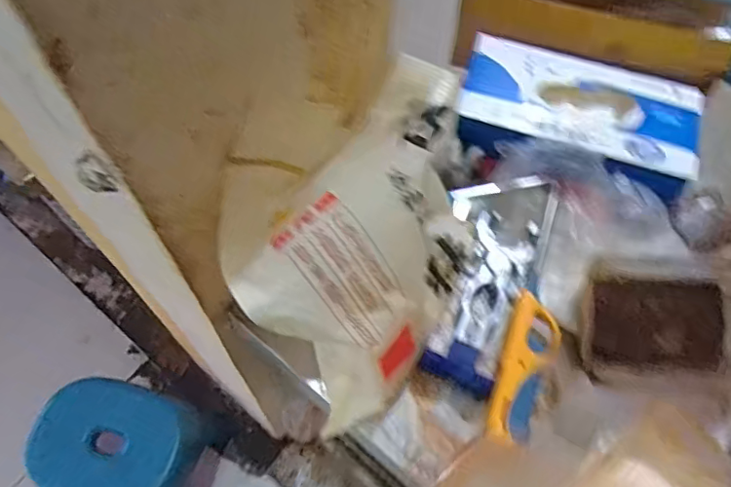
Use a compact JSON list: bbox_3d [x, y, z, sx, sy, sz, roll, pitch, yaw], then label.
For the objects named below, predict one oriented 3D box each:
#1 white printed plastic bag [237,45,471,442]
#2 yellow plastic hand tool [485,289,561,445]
[{"bbox_3d":[0.009,0.002,0.468,0.137,0.174,0.244,29,65,11],"label":"white printed plastic bag"},{"bbox_3d":[0.144,0.112,0.504,0.048,0.025,0.131,19,63,6],"label":"yellow plastic hand tool"}]

